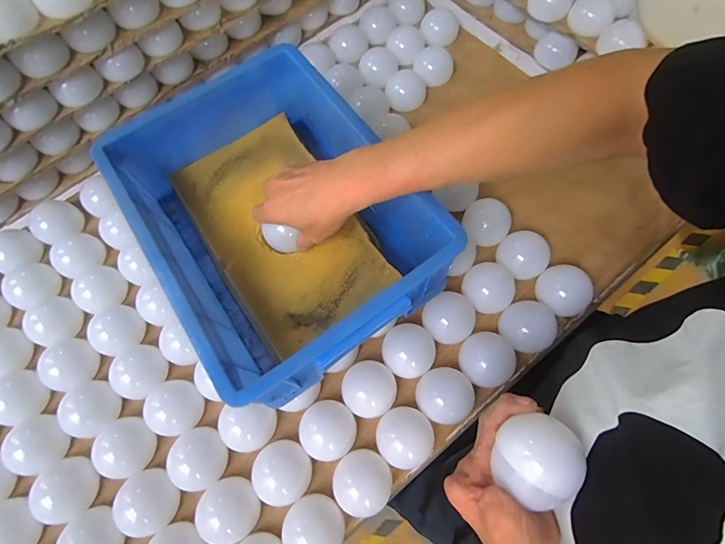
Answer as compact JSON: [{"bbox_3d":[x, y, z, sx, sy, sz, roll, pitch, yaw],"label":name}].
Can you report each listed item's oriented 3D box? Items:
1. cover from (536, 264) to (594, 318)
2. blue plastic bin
[{"bbox_3d":[0.255,0.026,0.494,0.063,0.035,0.062,-27,71,-7],"label":"cover"},{"bbox_3d":[-0.093,-0.055,0.447,0.250,0.148,0.334,-33,72,-10],"label":"blue plastic bin"}]

